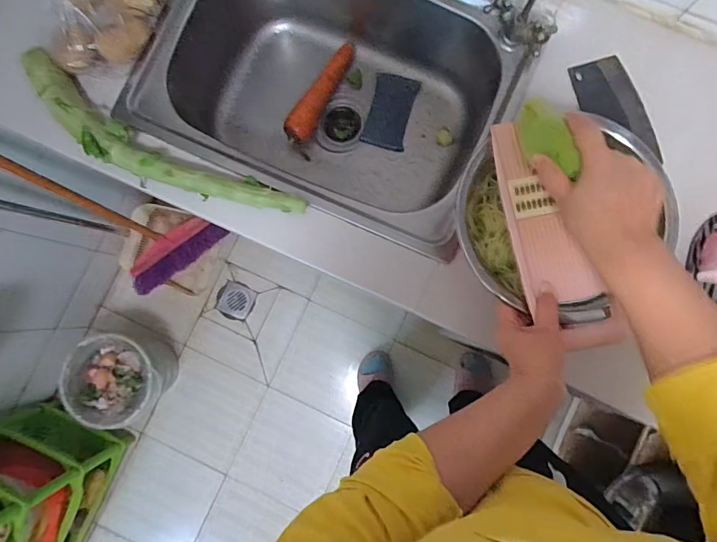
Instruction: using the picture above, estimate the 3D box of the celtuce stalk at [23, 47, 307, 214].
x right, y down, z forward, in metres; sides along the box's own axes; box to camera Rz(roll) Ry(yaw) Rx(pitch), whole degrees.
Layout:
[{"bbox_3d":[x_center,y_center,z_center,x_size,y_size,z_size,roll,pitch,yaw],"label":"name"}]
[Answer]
[{"bbox_3d":[-0.308,-0.178,0.643,0.476,0.045,0.095,31,86,4],"label":"celtuce stalk"}]

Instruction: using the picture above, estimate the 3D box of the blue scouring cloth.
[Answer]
[{"bbox_3d":[0.063,-0.312,0.858,0.083,0.012,0.146,15,85,3],"label":"blue scouring cloth"}]

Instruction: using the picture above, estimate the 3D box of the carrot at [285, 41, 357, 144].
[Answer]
[{"bbox_3d":[-0.074,-0.348,0.847,0.046,0.040,0.222,27,86,4],"label":"carrot"}]

